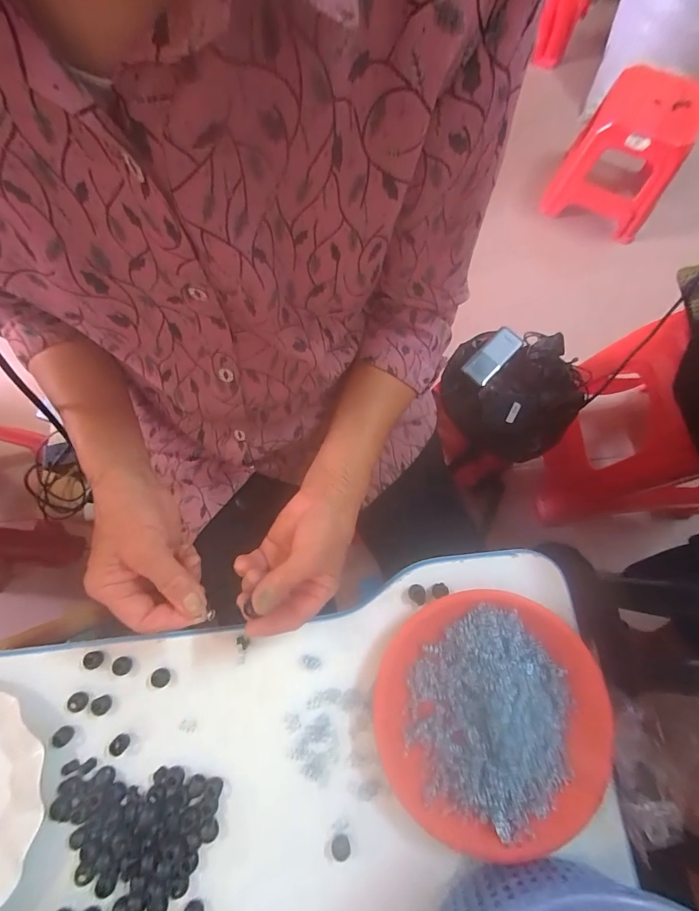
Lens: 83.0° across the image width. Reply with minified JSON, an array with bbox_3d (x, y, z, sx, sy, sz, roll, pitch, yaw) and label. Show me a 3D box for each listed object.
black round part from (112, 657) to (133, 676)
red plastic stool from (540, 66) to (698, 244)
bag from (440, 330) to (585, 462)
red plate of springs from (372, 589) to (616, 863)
[{"bbox_3d":[-0.210,0.194,0.363,0.016,0.009,0.016,0,75,1],"label":"black round part"},{"bbox_3d":[0.786,-0.853,1.144,0.295,0.277,0.292,28,77,8],"label":"red plastic stool"},{"bbox_3d":[0.303,-0.122,0.753,0.226,0.088,0.256,-38,78,-9],"label":"bag"},{"bbox_3d":[0.122,0.223,0.337,0.188,0.034,0.194,0,75,1],"label":"red plate of springs"}]

